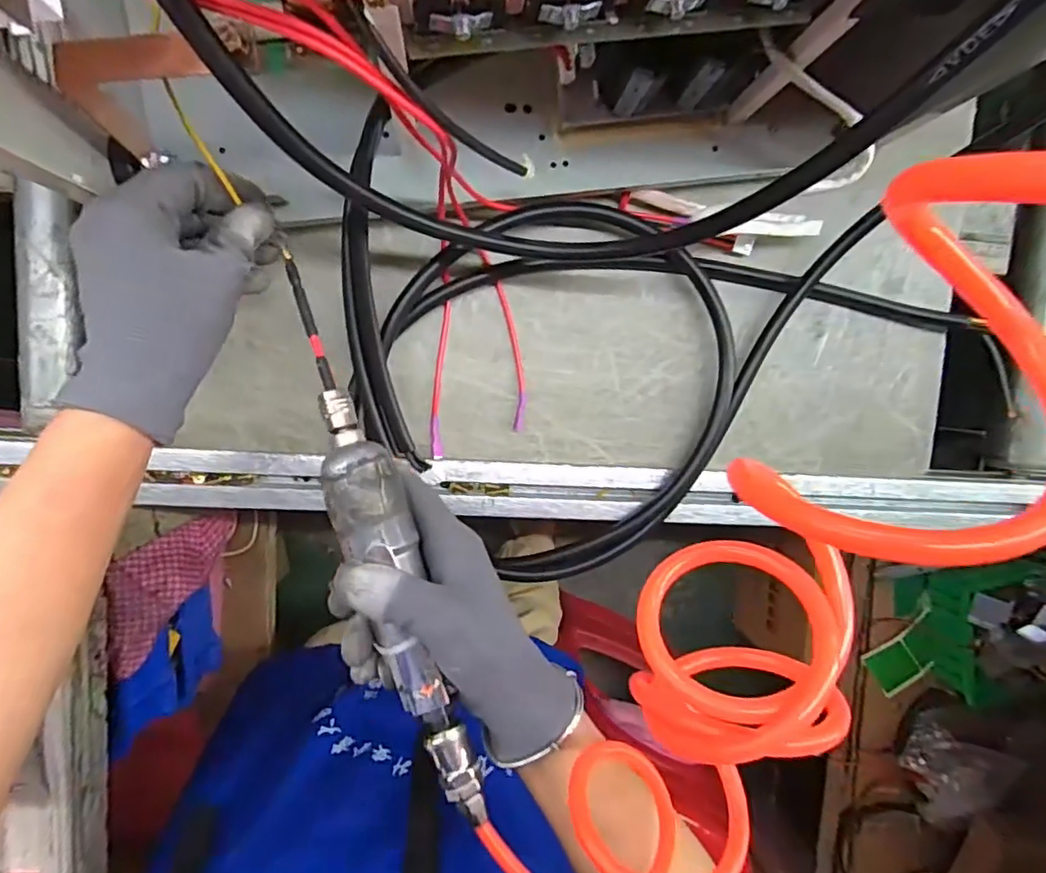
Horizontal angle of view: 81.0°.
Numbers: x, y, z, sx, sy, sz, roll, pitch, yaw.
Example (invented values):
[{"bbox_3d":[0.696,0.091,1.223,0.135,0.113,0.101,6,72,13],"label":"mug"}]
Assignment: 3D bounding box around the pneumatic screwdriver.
[{"bbox_3d":[-0.079,0.050,0.322,0.037,0.035,0.310,-19,85,-4],"label":"pneumatic screwdriver"}]

